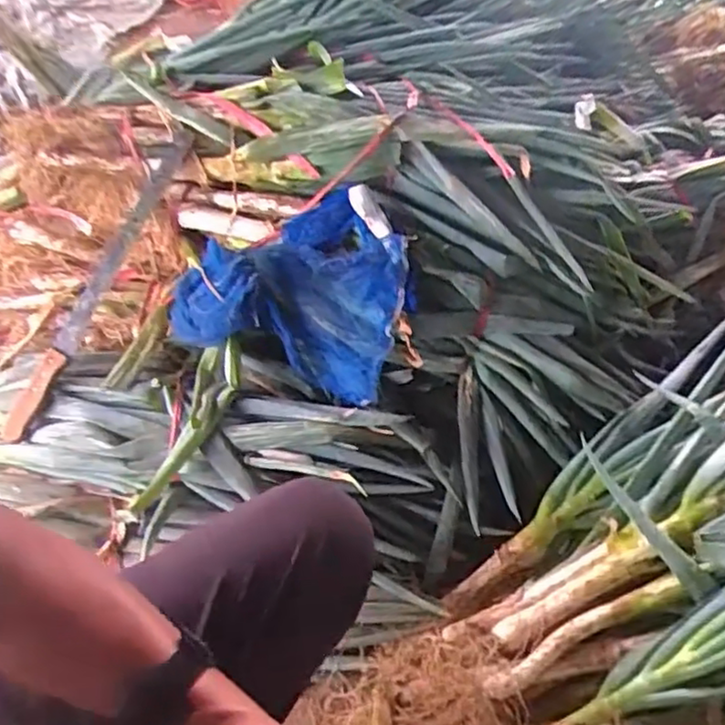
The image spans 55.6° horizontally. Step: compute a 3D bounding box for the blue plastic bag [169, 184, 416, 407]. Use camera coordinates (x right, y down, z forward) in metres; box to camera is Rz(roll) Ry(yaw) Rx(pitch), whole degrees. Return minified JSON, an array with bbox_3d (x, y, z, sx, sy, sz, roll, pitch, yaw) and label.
[{"bbox_3d":[-0.079,-0.102,0.946,0.298,0.166,0.225,15,44,10],"label":"blue plastic bag"}]

